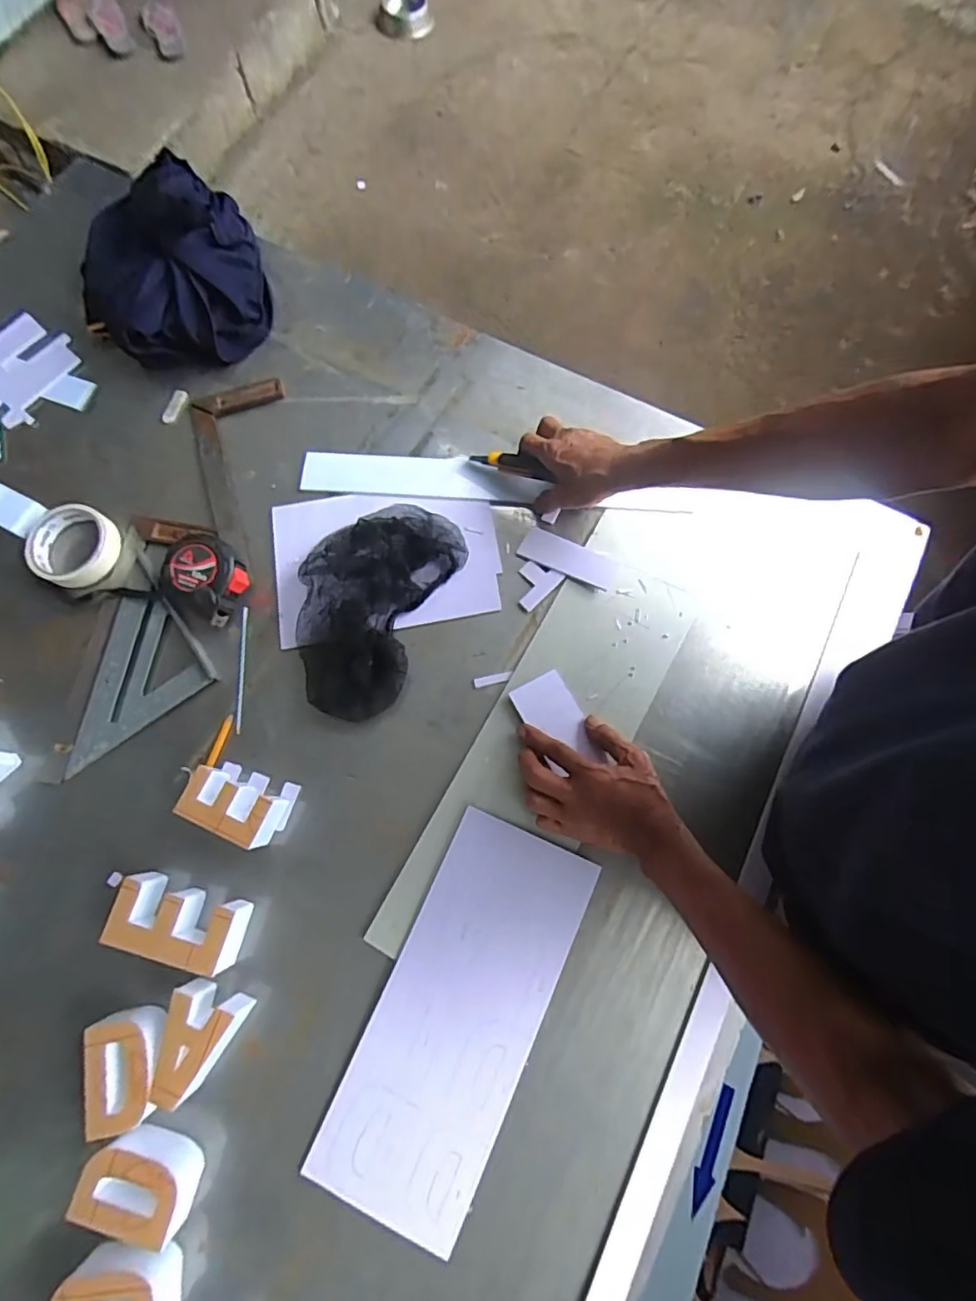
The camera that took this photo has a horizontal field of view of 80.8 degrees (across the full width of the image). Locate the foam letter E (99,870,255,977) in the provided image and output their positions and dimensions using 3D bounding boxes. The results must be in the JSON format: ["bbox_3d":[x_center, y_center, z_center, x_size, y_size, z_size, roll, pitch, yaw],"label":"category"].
[{"bbox_3d":[-0.283,0.250,0.530,0.116,0.045,0.059,16,76,5],"label":"foam letter E"}]

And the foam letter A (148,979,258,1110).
[{"bbox_3d":[-0.256,0.341,0.501,0.061,0.038,0.087,24,77,8],"label":"foam letter A"}]

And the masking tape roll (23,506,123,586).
[{"bbox_3d":[-0.463,-0.118,0.637,0.096,0.019,0.092,0,75,1],"label":"masking tape roll"}]

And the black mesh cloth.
[{"bbox_3d":[-0.130,-0.055,0.609,0.144,0.039,0.239,24,77,7],"label":"black mesh cloth"}]

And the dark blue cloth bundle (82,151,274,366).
[{"bbox_3d":[-0.371,-0.453,0.681,0.223,0.116,0.195,-38,77,-8],"label":"dark blue cloth bundle"}]

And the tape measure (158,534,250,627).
[{"bbox_3d":[-0.306,-0.078,0.617,0.084,0.038,0.081,0,75,1],"label":"tape measure"}]

